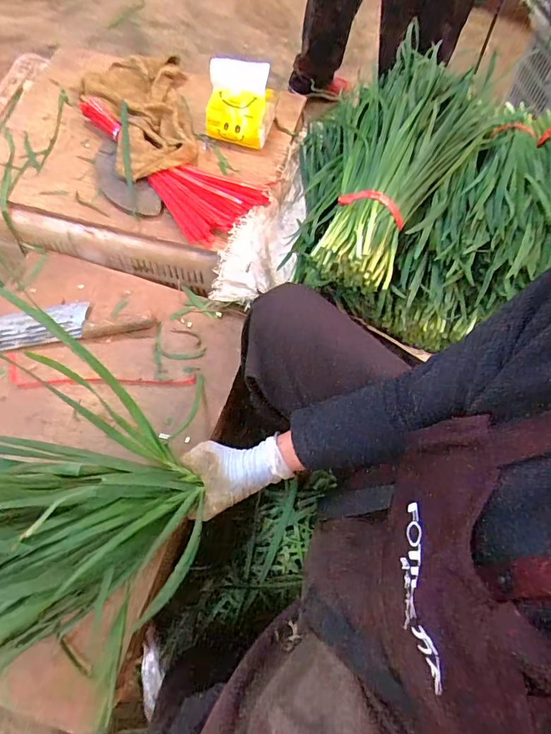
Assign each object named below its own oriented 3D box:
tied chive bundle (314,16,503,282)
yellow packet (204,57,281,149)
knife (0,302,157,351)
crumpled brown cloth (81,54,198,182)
[{"bbox_3d":[0.185,-0.308,0.646,0.177,0.078,0.434,26,71,9],"label":"tied chive bundle"},{"bbox_3d":[-0.061,-0.464,0.761,0.121,0.105,0.090,3,69,0],"label":"yellow packet"},{"bbox_3d":[-0.337,-0.077,0.713,0.270,0.028,0.078,-8,69,-4],"label":"knife"},{"bbox_3d":[-0.223,-0.462,0.796,0.181,0.035,0.291,-27,71,-11],"label":"crumpled brown cloth"}]

